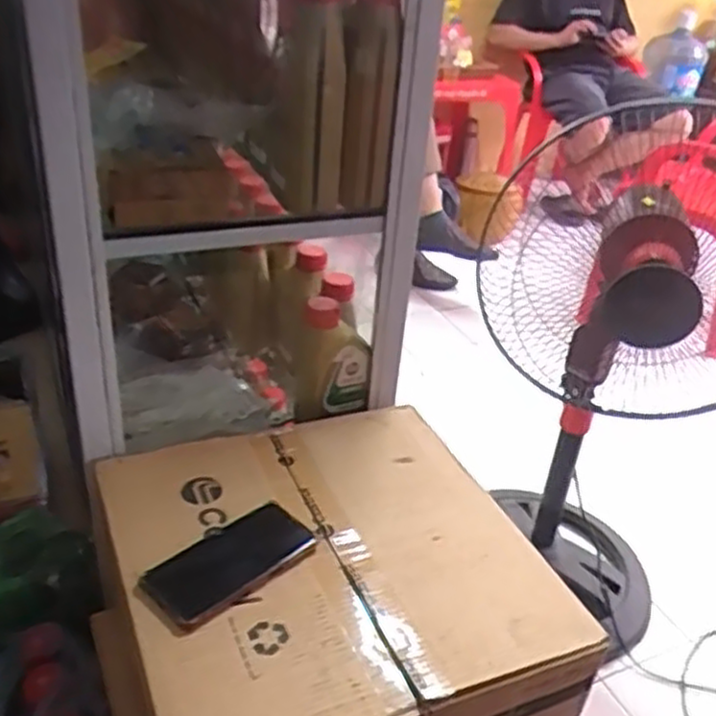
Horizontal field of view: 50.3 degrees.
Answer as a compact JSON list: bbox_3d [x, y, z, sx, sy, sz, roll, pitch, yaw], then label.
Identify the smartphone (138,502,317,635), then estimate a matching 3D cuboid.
[{"bbox_3d":[-0.121,0.193,0.734,0.083,0.017,0.164,29,38,35],"label":"smartphone"}]

